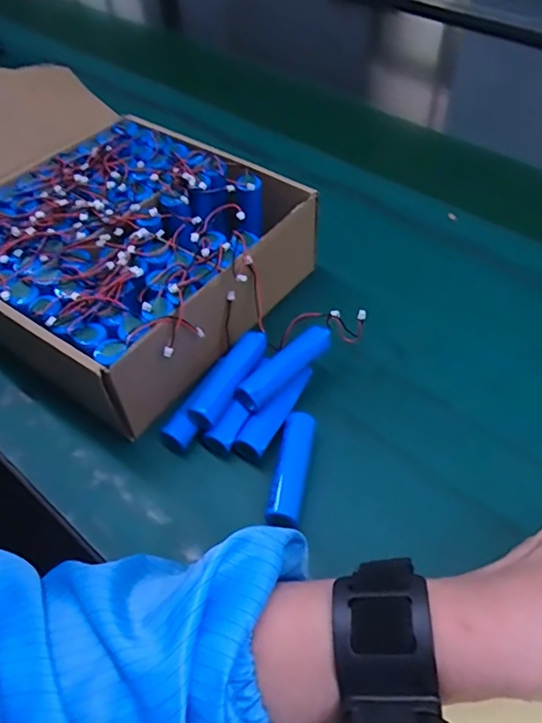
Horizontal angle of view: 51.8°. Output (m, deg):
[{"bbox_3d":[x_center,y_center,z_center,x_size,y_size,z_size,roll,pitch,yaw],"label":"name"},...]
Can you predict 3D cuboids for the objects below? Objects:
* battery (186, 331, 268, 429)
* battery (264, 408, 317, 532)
[{"bbox_3d":[-0.024,0.011,0.343,0.021,0.018,0.069,21,55,18],"label":"battery"},{"bbox_3d":[0.012,0.062,0.319,0.017,0.015,0.070,8,52,9],"label":"battery"}]

